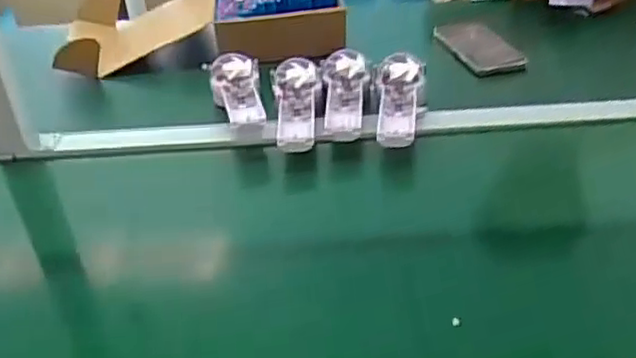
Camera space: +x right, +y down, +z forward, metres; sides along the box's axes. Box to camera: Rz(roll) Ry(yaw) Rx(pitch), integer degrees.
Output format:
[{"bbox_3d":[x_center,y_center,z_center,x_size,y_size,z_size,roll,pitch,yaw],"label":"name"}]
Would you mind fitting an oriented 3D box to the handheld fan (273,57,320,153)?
[{"bbox_3d":[-0.027,-0.094,0.838,0.061,0.037,0.175,-2,35,3],"label":"handheld fan"}]

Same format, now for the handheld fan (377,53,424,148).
[{"bbox_3d":[0.097,-0.096,0.816,0.060,0.037,0.174,2,35,9],"label":"handheld fan"}]

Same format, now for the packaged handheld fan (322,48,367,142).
[{"bbox_3d":[0.036,-0.105,0.835,0.059,0.037,0.170,-2,35,3],"label":"packaged handheld fan"}]

